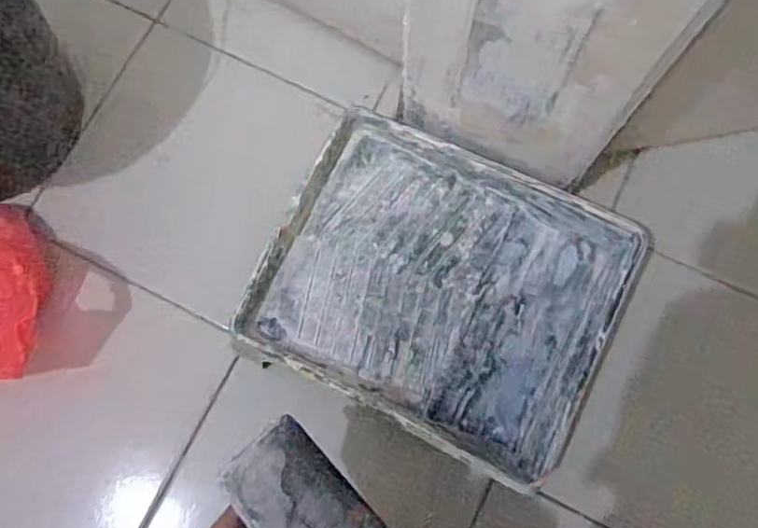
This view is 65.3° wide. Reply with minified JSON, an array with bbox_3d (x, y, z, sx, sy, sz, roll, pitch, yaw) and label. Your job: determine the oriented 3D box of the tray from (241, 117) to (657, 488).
[{"bbox_3d":[0.061,0.027,0.609,0.342,0.072,0.280,25,78,5],"label":"tray"}]

